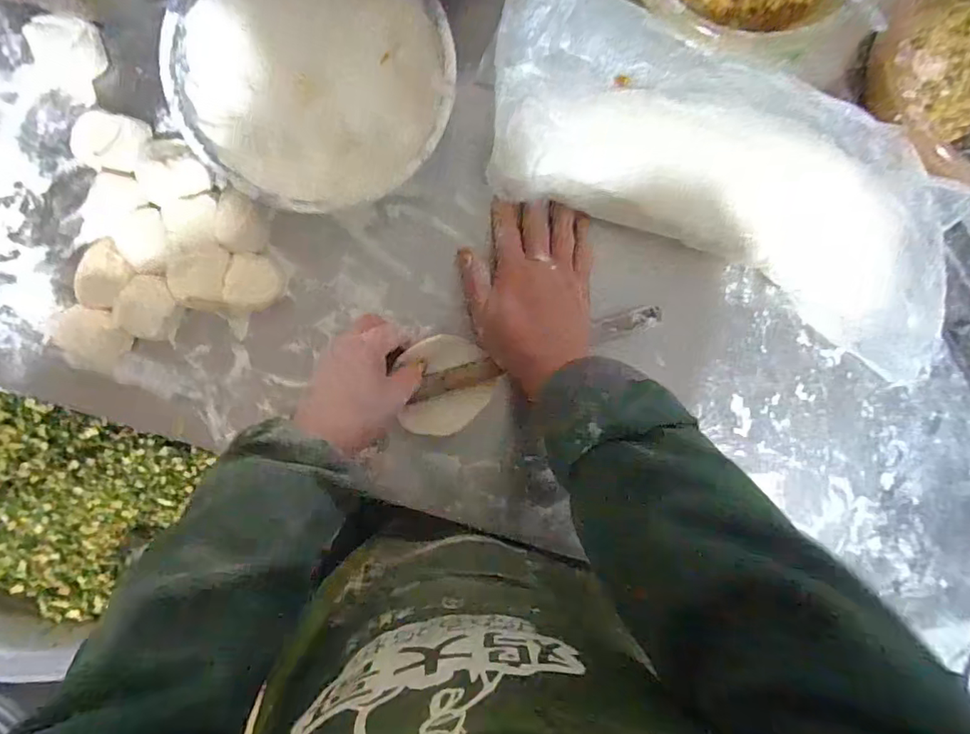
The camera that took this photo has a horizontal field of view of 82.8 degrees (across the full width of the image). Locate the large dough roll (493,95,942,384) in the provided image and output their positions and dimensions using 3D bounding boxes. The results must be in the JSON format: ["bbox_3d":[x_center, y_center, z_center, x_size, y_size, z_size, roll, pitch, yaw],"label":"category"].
[{"bbox_3d":[0.233,-0.151,0.486,0.449,0.046,0.162,22,97,-7],"label":"large dough roll"}]

